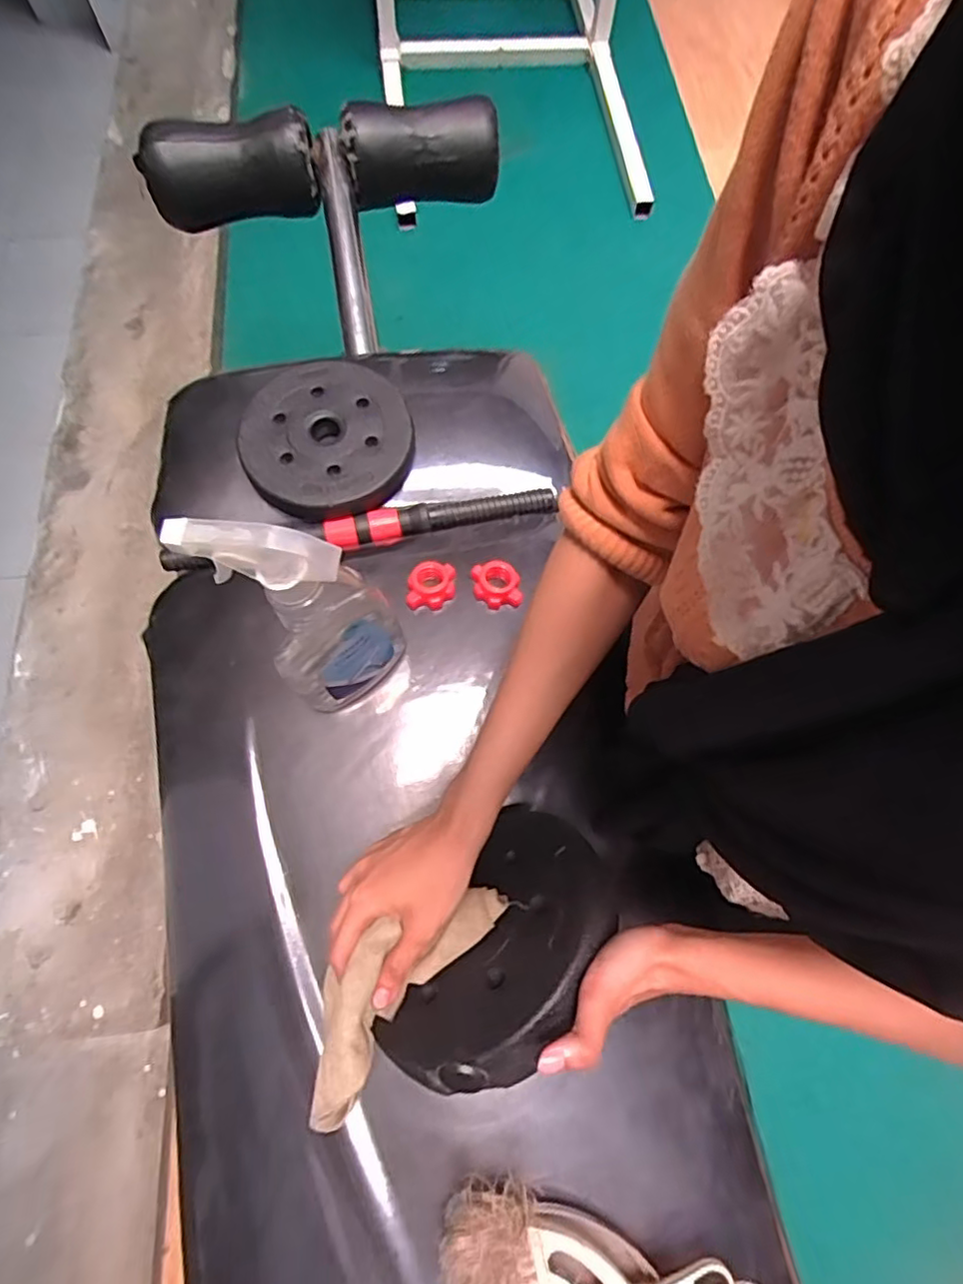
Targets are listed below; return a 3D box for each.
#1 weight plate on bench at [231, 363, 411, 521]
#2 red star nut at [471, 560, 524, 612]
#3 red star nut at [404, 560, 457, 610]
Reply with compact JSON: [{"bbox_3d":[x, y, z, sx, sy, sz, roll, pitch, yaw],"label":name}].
[{"bbox_3d":[-0.159,-0.210,0.631,0.167,0.030,0.171,1,69,-2],"label":"weight plate on bench"},{"bbox_3d":[0.014,-0.051,0.554,0.041,0.024,0.039,-10,70,-6],"label":"red star nut"},{"bbox_3d":[-0.045,-0.051,0.552,0.043,0.021,0.038,-1,69,-2],"label":"red star nut"}]

